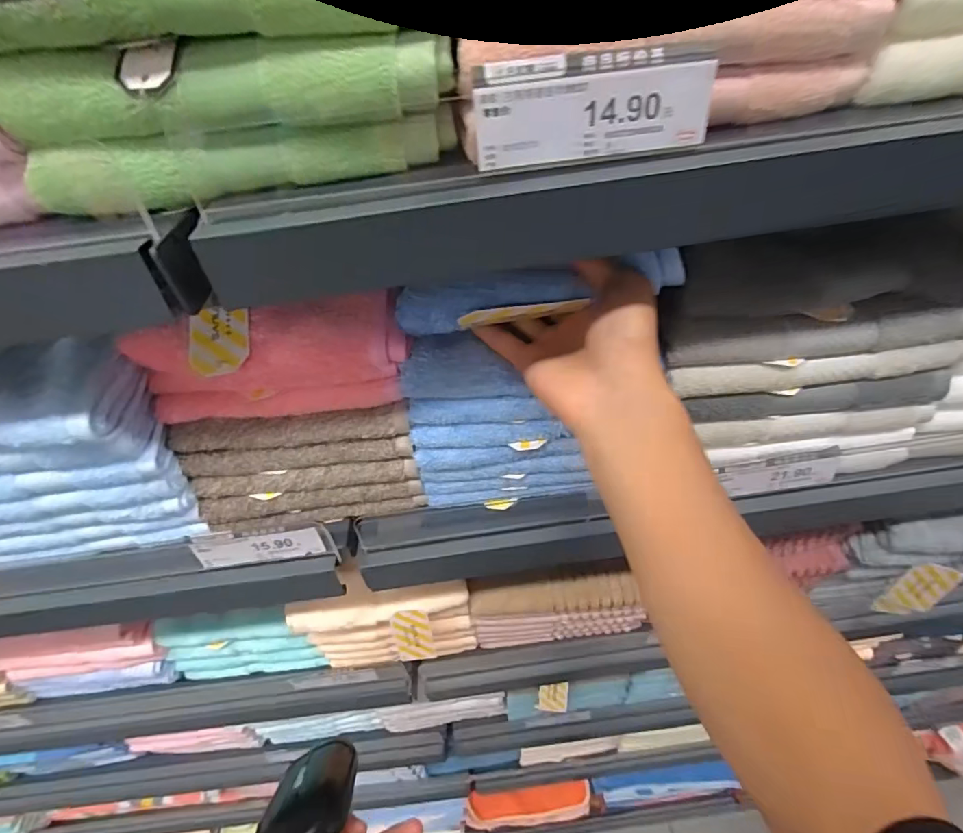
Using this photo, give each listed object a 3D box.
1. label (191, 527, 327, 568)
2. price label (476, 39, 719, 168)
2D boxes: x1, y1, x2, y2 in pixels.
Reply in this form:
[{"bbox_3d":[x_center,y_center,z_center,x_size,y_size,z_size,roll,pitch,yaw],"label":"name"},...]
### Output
[{"bbox_3d":[-0.178,0.103,0.404,0.098,0.036,0.007,-8,44,-1],"label":"label"},{"bbox_3d":[0.047,-0.131,0.213,0.099,0.037,0.006,-7,44,0],"label":"price label"}]

